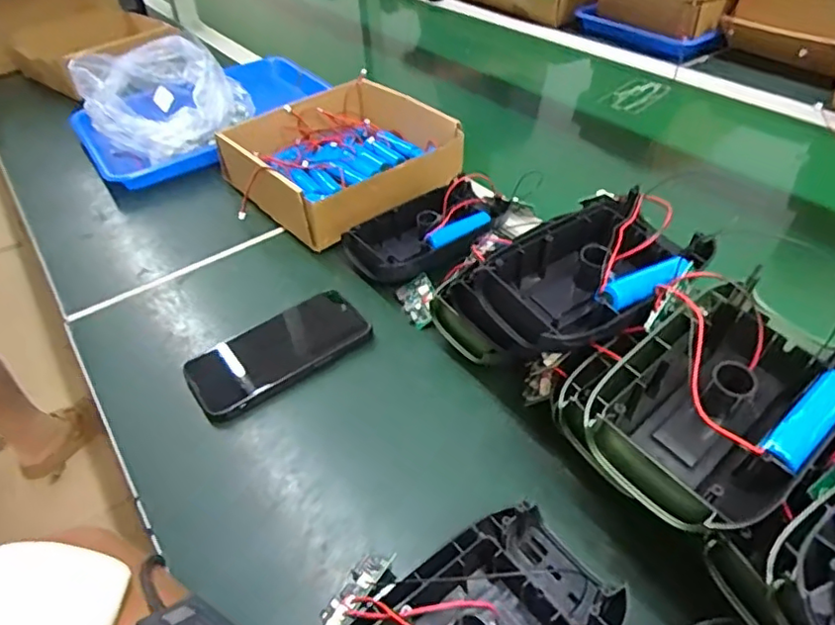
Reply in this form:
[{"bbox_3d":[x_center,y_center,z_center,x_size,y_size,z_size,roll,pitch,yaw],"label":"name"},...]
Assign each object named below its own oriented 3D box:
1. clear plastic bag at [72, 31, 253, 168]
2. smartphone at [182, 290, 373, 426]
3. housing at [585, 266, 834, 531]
[{"bbox_3d":[-0.338,-0.291,0.807,0.186,0.100,0.196,-3,43,3],"label":"clear plastic bag"},{"bbox_3d":[-0.117,0.029,0.505,0.151,0.013,0.082,-31,48,-25],"label":"smartphone"},{"bbox_3d":[0.162,0.042,0.323,0.152,0.049,0.107,-32,48,-26],"label":"housing"}]

